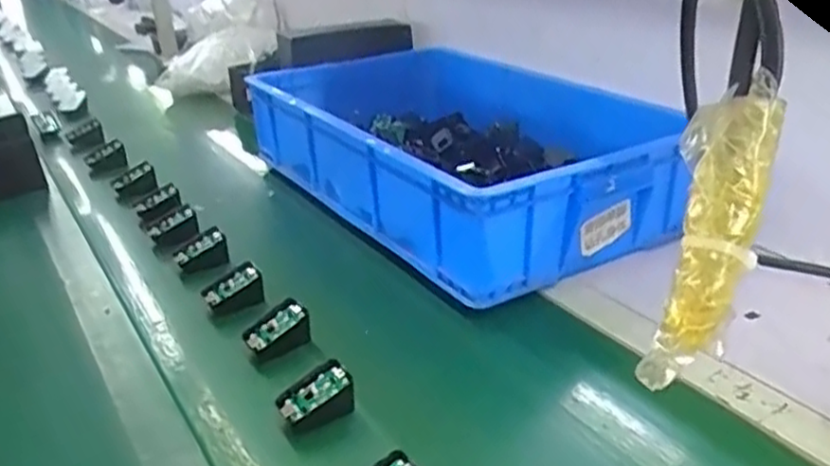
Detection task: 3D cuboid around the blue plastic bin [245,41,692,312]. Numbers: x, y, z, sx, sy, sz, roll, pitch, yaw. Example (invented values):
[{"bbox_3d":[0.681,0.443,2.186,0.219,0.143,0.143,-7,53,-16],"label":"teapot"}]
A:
[{"bbox_3d":[0.035,-0.137,1.090,0.411,0.133,0.688,-16,30,-26],"label":"blue plastic bin"}]

